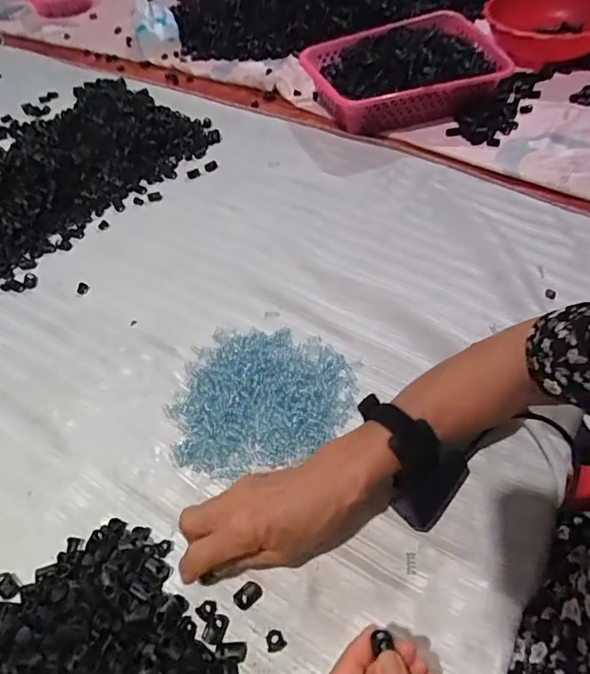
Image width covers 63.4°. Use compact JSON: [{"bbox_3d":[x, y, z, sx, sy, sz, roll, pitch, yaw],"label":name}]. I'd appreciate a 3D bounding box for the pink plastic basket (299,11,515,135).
[{"bbox_3d":[0.212,-0.493,0.889,0.381,0.105,0.246,-20,54,-11],"label":"pink plastic basket"}]

